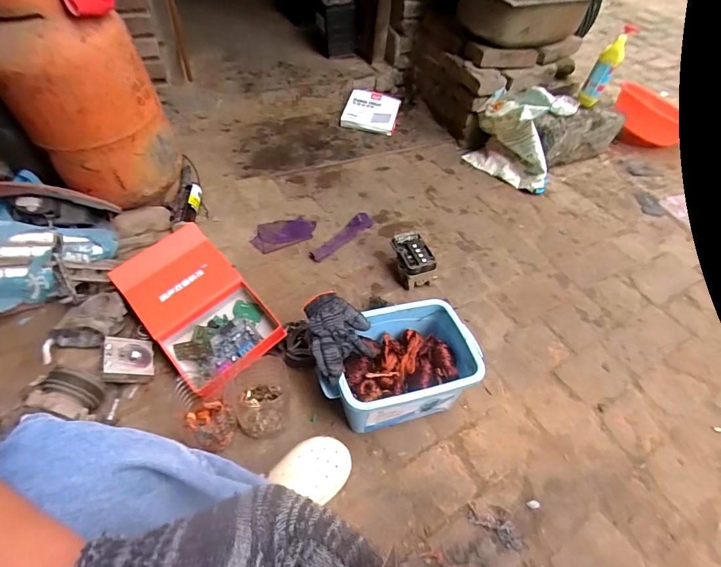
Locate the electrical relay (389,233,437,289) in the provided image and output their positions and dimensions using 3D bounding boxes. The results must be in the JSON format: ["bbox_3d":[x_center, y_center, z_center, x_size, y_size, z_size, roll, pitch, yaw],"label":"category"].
[{"bbox_3d":[0.128,-0.058,1.050,0.081,0.091,0.128,-15,51,-18],"label":"electrical relay"}]

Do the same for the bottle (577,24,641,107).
[{"bbox_3d":[0.744,-0.658,1.266,0.061,0.223,0.064,36,32,20],"label":"bottle"}]

